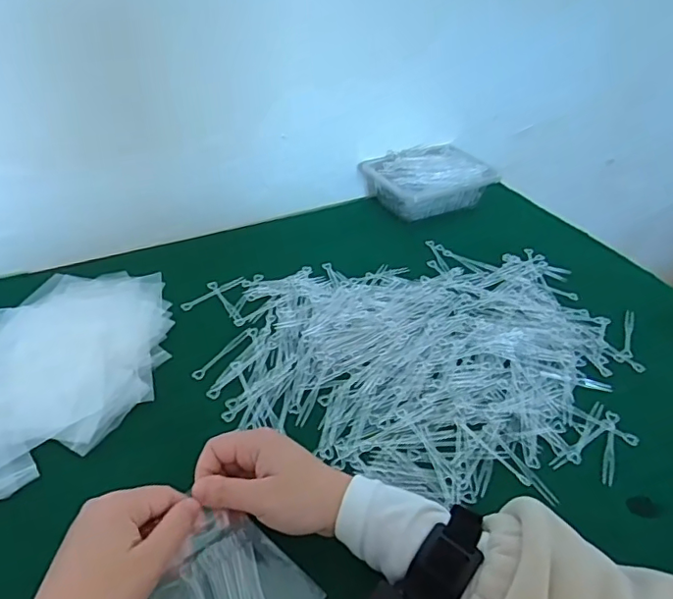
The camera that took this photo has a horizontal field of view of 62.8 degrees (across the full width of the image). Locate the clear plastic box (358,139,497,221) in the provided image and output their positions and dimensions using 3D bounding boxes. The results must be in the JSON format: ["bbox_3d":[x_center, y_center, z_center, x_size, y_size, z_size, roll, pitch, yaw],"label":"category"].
[{"bbox_3d":[0.139,-0.175,0.825,0.170,0.071,0.126,-18,43,-24],"label":"clear plastic box"}]

